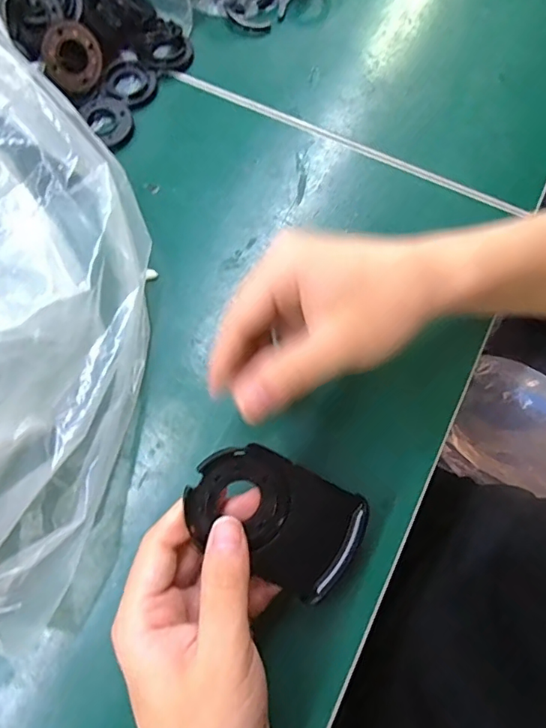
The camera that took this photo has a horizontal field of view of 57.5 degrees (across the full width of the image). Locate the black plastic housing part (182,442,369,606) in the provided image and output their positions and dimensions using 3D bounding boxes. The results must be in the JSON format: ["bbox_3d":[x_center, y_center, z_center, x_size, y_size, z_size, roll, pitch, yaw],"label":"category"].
[{"bbox_3d":[0.001,0.077,0.247,0.089,0.010,0.057,30,83,-15],"label":"black plastic housing part"}]

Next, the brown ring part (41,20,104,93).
[{"bbox_3d":[-0.147,-0.227,0.367,0.042,0.042,0.005,-50,47,1],"label":"brown ring part"}]

